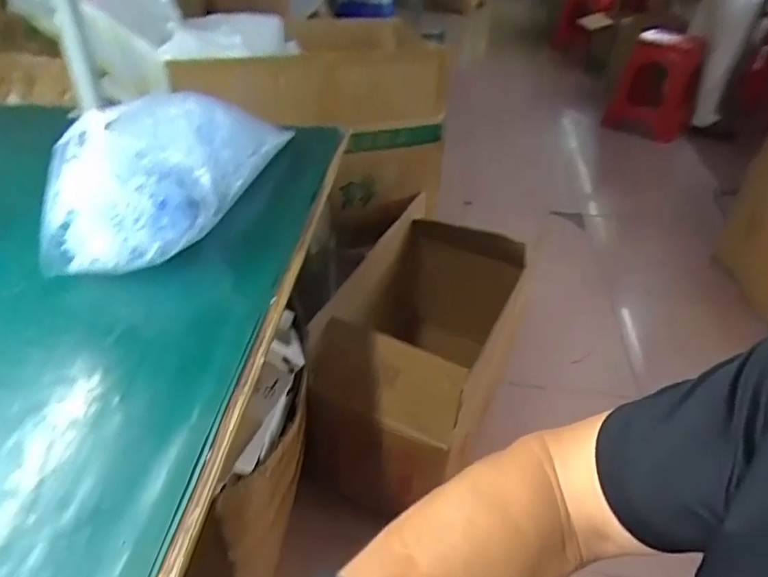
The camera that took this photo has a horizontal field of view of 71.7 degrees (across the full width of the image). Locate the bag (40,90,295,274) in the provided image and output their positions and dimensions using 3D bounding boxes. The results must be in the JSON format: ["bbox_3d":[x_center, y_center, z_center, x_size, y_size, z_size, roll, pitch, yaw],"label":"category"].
[{"bbox_3d":[-0.251,-0.142,0.633,0.149,0.143,0.314,16,40,15],"label":"bag"}]

